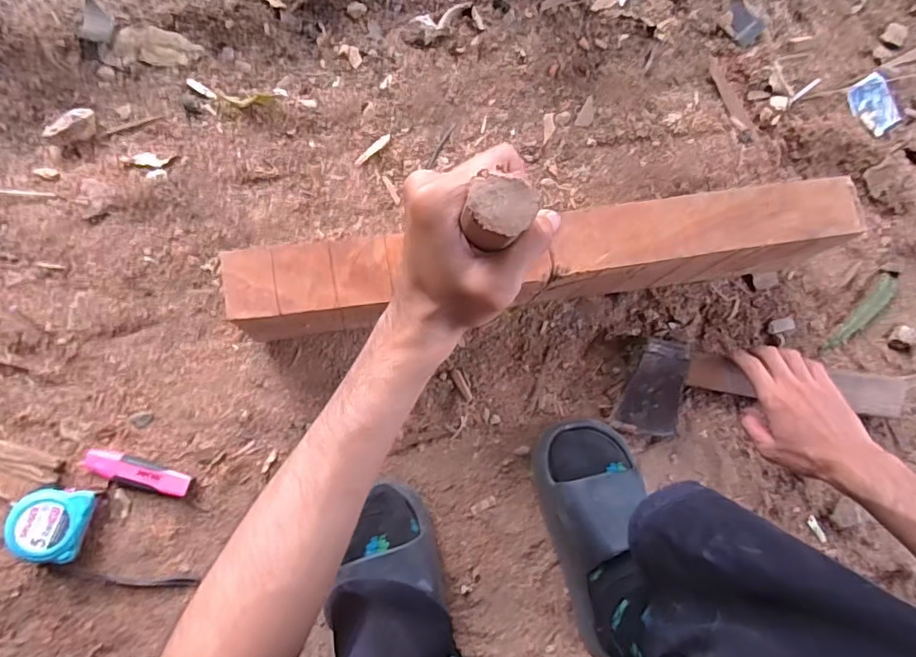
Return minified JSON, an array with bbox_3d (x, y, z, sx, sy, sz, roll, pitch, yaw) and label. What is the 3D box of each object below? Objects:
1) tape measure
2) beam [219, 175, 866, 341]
[{"bbox_3d":[-0.385,0.183,0.526,0.061,0.036,0.063,11,84,-6],"label":"tape measure"},{"bbox_3d":[0.093,-0.067,0.543,0.595,0.070,0.077,-9,88,-7],"label":"beam"}]

